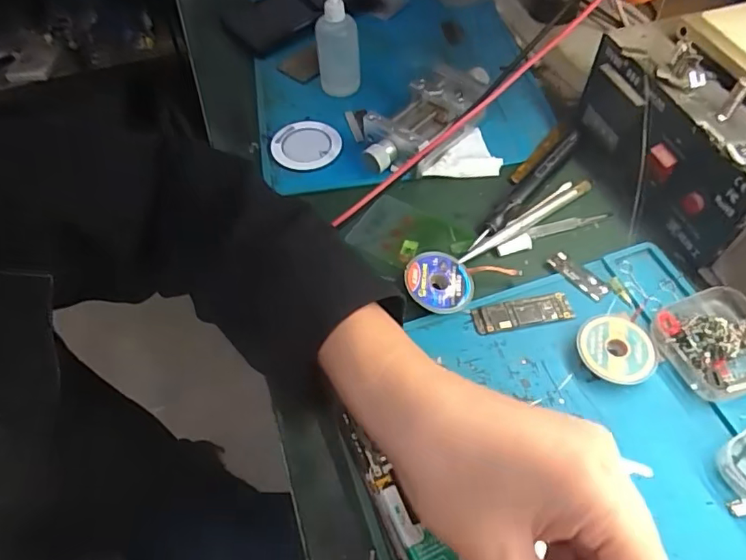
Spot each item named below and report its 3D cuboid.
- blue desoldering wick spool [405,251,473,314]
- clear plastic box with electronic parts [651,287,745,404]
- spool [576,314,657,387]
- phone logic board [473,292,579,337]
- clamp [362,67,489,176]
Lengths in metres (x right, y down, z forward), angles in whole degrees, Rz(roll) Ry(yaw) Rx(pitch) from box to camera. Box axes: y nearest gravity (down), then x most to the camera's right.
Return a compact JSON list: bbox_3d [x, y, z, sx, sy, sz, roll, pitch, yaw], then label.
[{"bbox_3d":[0.044,0.002,0.354,0.044,0.009,0.044,4,61,-7],"label":"blue desoldering wick spool"},{"bbox_3d":[0.207,0.037,0.318,0.065,0.022,0.061,-19,57,-10],"label":"clear plastic box with electronic parts"},{"bbox_3d":[0.146,0.042,0.322,0.044,0.012,0.042,-1,55,2],"label":"spool"},{"bbox_3d":[0.097,0.021,0.343,0.064,0.004,0.020,-11,56,-5],"label":"phone logic board"},{"bbox_3d":[0.043,-0.131,0.439,0.062,0.035,0.133,31,62,22],"label":"clamp"}]

